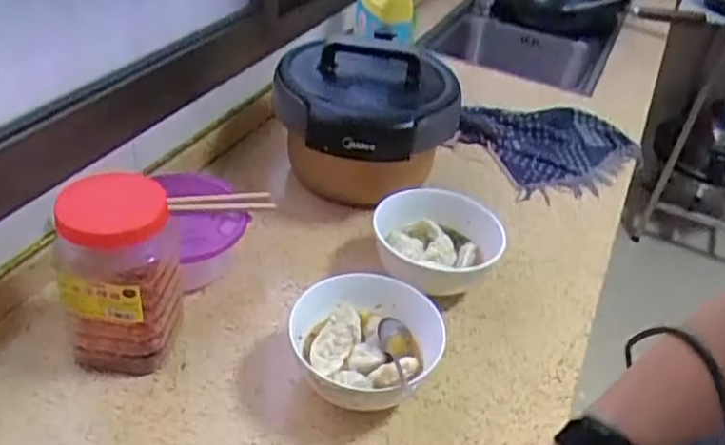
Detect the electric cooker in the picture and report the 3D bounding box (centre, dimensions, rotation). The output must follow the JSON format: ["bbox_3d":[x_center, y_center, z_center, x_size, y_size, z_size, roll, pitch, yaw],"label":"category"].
[{"bbox_3d":[0.006,-0.150,0.983,0.255,0.199,0.249,-3,38,-14],"label":"electric cooker"}]

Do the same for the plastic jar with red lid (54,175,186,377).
[{"bbox_3d":[-0.241,0.052,0.664,0.107,0.204,0.092,-6,39,-17],"label":"plastic jar with red lid"}]

